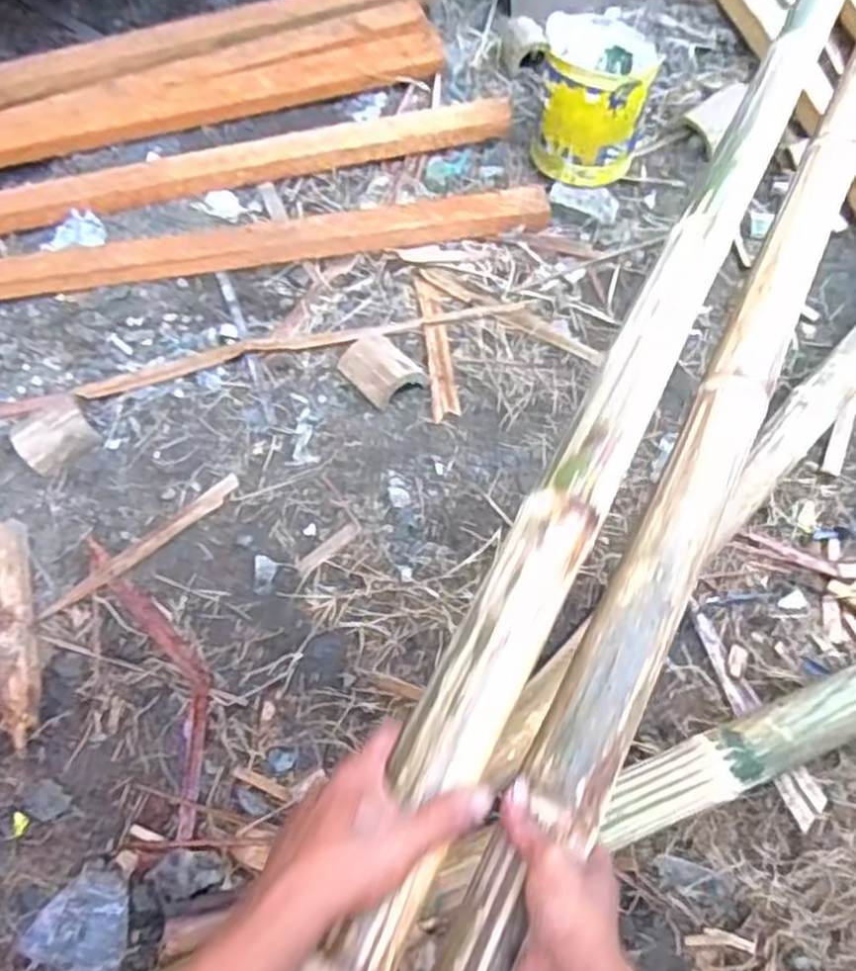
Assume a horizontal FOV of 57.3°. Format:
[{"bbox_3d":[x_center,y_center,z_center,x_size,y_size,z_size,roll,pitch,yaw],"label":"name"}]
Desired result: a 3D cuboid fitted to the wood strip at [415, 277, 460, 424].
[{"bbox_3d":[0.011,-0.208,1.162,0.036,0.008,0.263,-5,59,-5],"label":"wood strip"}]

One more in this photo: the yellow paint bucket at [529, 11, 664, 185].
[{"bbox_3d":[0.260,-0.602,1.225,0.172,0.165,0.206,7,70,6],"label":"yellow paint bucket"}]

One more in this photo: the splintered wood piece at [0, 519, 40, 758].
[{"bbox_3d":[-0.548,0.191,1.032,0.055,0.044,0.311,-13,69,-2],"label":"splintered wood piece"}]

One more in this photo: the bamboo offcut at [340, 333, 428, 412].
[{"bbox_3d":[-0.067,-0.166,1.116,0.086,0.048,0.116,-38,72,-11],"label":"bamboo offcut"}]

